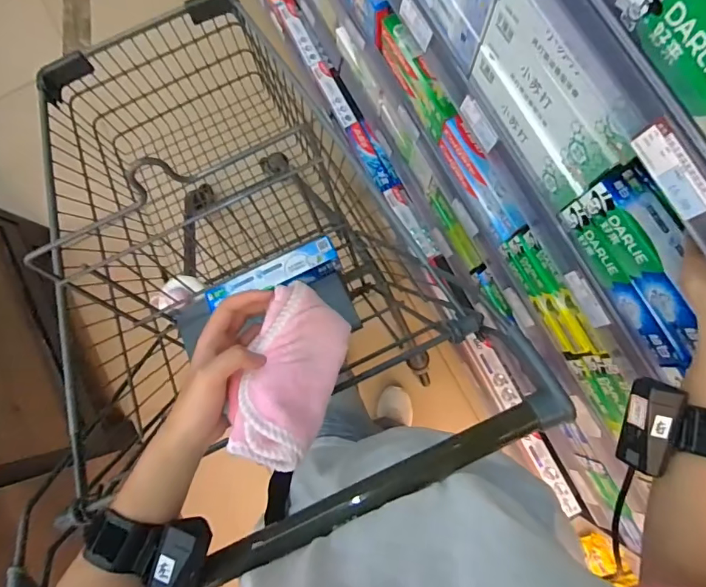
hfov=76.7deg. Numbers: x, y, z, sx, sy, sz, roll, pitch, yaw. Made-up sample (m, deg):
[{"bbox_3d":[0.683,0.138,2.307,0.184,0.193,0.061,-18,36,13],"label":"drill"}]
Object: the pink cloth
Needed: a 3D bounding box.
[{"bbox_3d":[-0.052,0.066,0.377,0.073,0.037,0.148,13,56,4],"label":"pink cloth"}]

